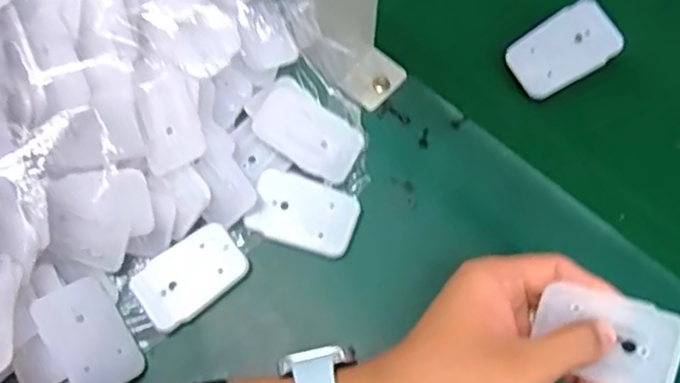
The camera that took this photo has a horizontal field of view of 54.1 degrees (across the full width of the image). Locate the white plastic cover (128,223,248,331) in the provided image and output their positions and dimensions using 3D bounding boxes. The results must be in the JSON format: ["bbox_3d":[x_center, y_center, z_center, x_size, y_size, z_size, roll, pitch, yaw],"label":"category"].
[{"bbox_3d":[-0.093,0.052,0.415,0.067,0.007,0.043,-36,76,-11],"label":"white plastic cover"}]

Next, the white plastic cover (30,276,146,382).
[{"bbox_3d":[-0.150,0.087,0.397,0.042,0.007,0.067,-28,79,-28],"label":"white plastic cover"}]

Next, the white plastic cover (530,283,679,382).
[{"bbox_3d":[0.135,0.075,0.337,0.069,0.004,0.046,14,91,25],"label":"white plastic cover"}]

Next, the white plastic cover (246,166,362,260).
[{"bbox_3d":[-0.023,0.014,0.428,0.067,0.005,0.045,18,73,5],"label":"white plastic cover"}]

